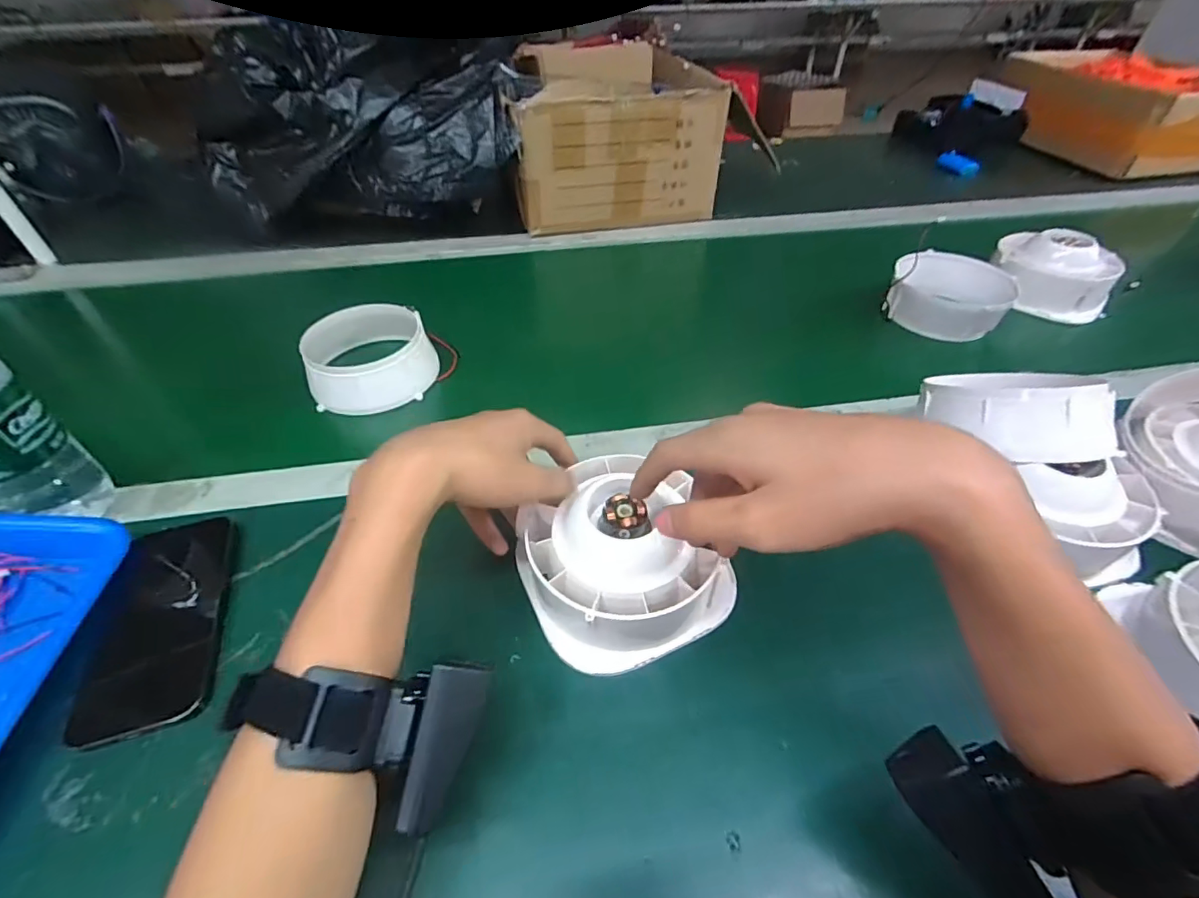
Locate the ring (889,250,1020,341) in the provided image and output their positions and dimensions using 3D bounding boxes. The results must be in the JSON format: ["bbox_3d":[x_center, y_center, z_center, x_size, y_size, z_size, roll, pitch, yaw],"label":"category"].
[{"bbox_3d":[0.405,-0.182,0.601,0.128,0.058,0.126,-36,57,-29],"label":"ring"}]

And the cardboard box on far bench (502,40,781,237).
[{"bbox_3d":[0.018,-0.471,0.775,0.295,0.207,0.200,-8,48,-7],"label":"cardboard box on far bench"}]

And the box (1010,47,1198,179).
[{"bbox_3d":[0.982,-0.658,0.997,0.247,0.136,0.350,-7,48,-7],"label":"box"}]

